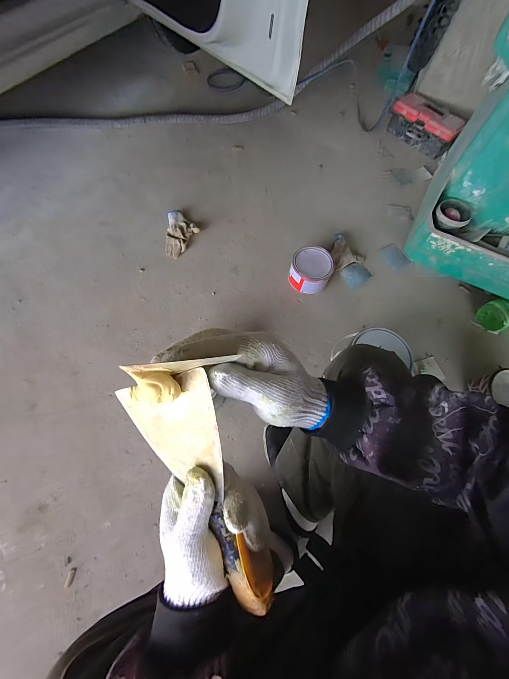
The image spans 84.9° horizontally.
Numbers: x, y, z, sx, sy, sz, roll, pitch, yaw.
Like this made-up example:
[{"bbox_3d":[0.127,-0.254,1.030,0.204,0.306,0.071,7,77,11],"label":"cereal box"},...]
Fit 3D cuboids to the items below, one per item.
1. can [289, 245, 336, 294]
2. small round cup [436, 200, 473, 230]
[{"bbox_3d":[0.184,-0.225,0.911,0.128,0.082,0.131,1,66,-2],"label":"can"},{"bbox_3d":[0.580,-0.366,0.809,0.088,0.034,0.082,1,65,-3],"label":"small round cup"}]

